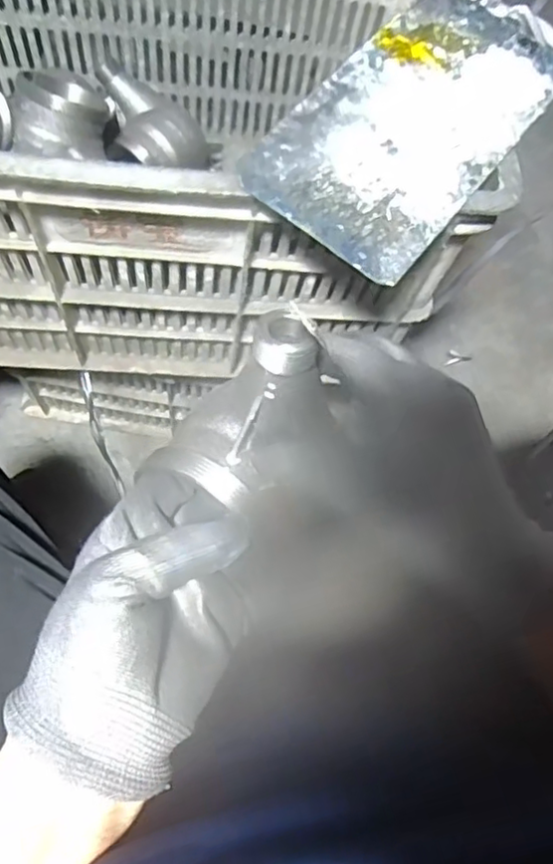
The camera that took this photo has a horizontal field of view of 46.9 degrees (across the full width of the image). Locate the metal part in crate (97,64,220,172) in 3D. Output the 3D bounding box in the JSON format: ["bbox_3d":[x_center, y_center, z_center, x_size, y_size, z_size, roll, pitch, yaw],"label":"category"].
[{"bbox_3d":[-0.119,-0.301,0.621,0.100,0.060,0.098,1,69,-2],"label":"metal part in crate"}]

